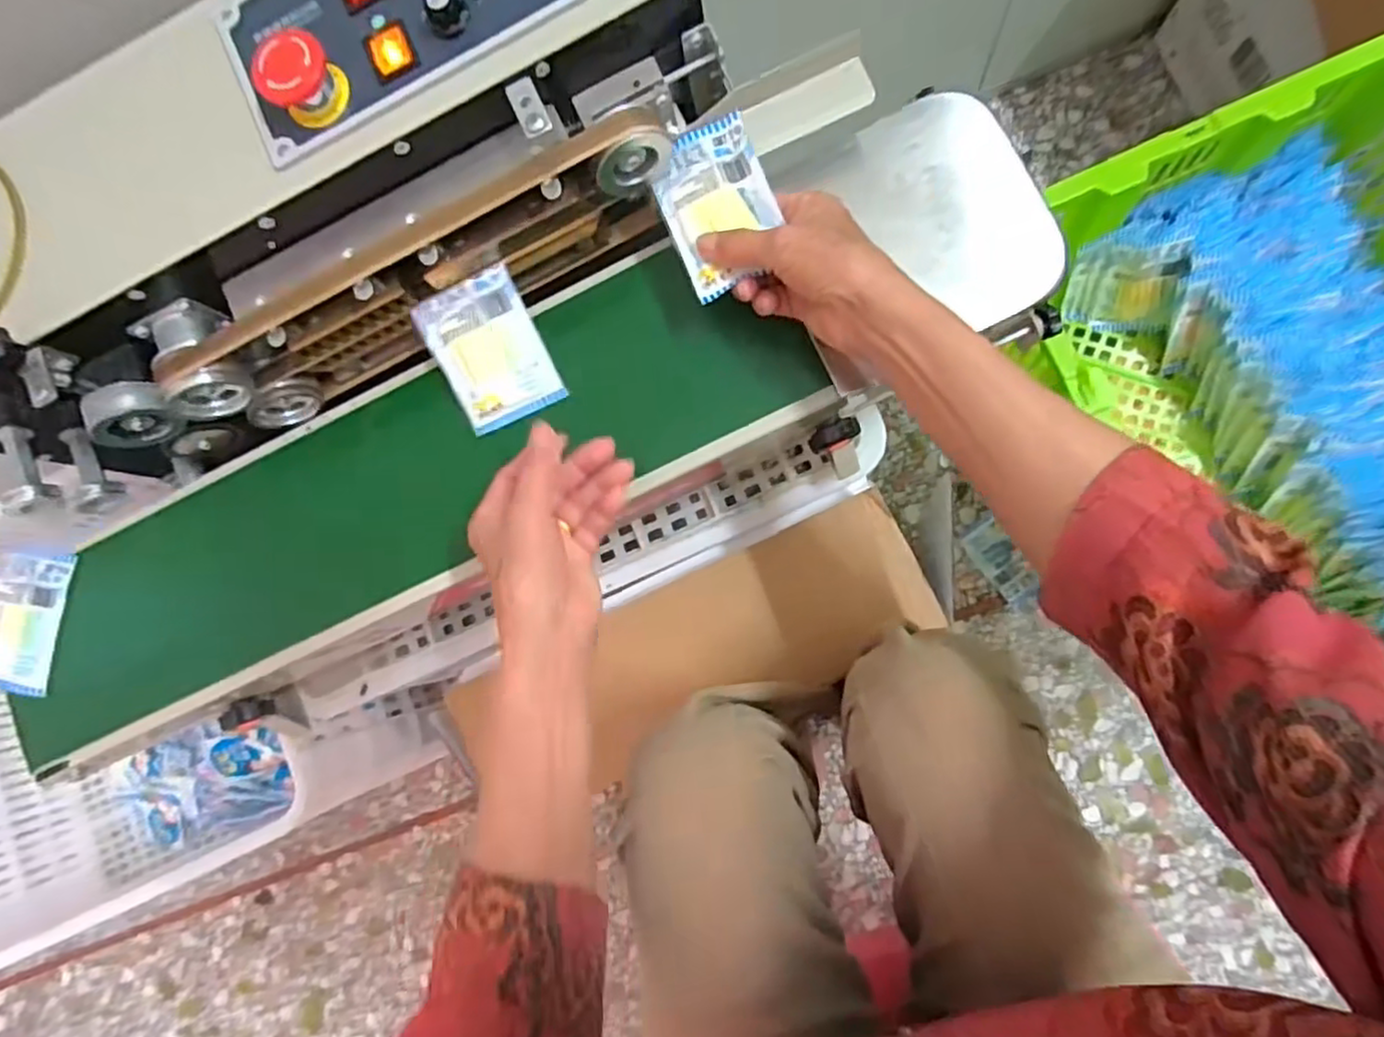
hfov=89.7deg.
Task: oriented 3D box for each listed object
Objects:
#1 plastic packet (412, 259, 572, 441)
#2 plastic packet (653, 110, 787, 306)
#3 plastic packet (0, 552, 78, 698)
[{"bbox_3d":[-0.131,-0.108,0.454,0.066,0.008,0.089,-25,105,2],"label":"plastic packet"},{"bbox_3d":[0.016,-0.188,0.418,0.062,0.006,0.100,-21,82,6],"label":"plastic packet"},{"bbox_3d":[-0.485,0.074,0.503,0.058,0.015,0.098,10,86,9],"label":"plastic packet"}]

